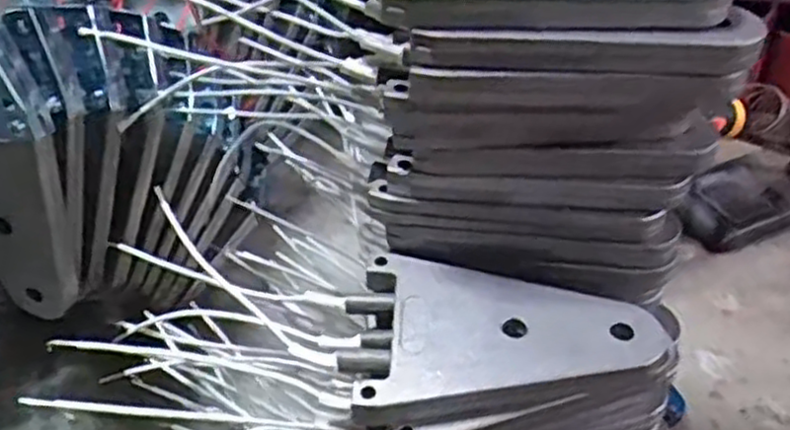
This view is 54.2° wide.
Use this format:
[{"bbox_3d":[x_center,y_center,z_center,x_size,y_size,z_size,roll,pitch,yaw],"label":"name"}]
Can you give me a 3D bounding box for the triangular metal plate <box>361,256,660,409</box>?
[{"bbox_3d":[0.041,0.039,0.265,0.098,0.004,0.058,3,41,3],"label":"triangular metal plate"}]

